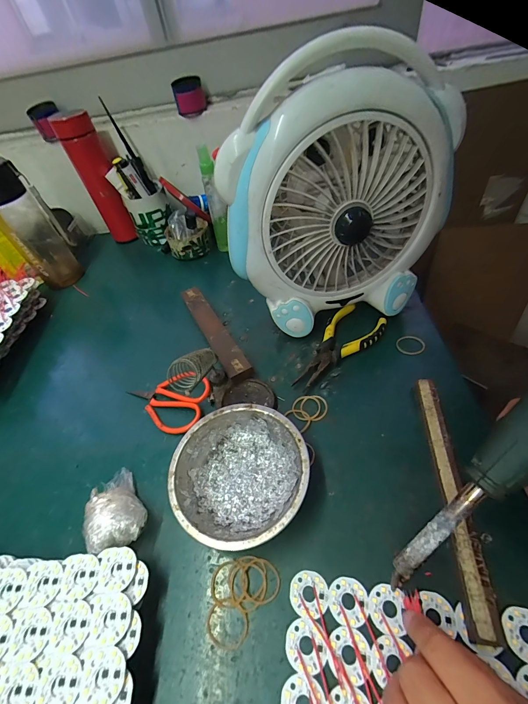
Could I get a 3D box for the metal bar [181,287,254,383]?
[{"bbox_3d":[-0.075,-0.036,0.443,0.031,0.023,0.201,-28,51,-14],"label":"metal bar"}]

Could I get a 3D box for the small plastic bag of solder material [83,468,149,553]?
[{"bbox_3d":[-0.141,0.151,0.296,0.049,0.039,0.076,-38,54,-21],"label":"small plastic bag of solder material"}]

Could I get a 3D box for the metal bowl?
[{"bbox_3d":[-0.023,0.114,0.297,0.125,0.040,0.123,-5,50,5],"label":"metal bowl"}]

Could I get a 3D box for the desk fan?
[{"bbox_3d":[0.083,-0.144,0.347,0.241,0.271,0.085,-13,49,-1],"label":"desk fan"}]

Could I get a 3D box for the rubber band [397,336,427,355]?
[{"bbox_3d":[0.189,-0.009,0.399,0.035,0.004,0.028,3,51,12],"label":"rubber band"}]

